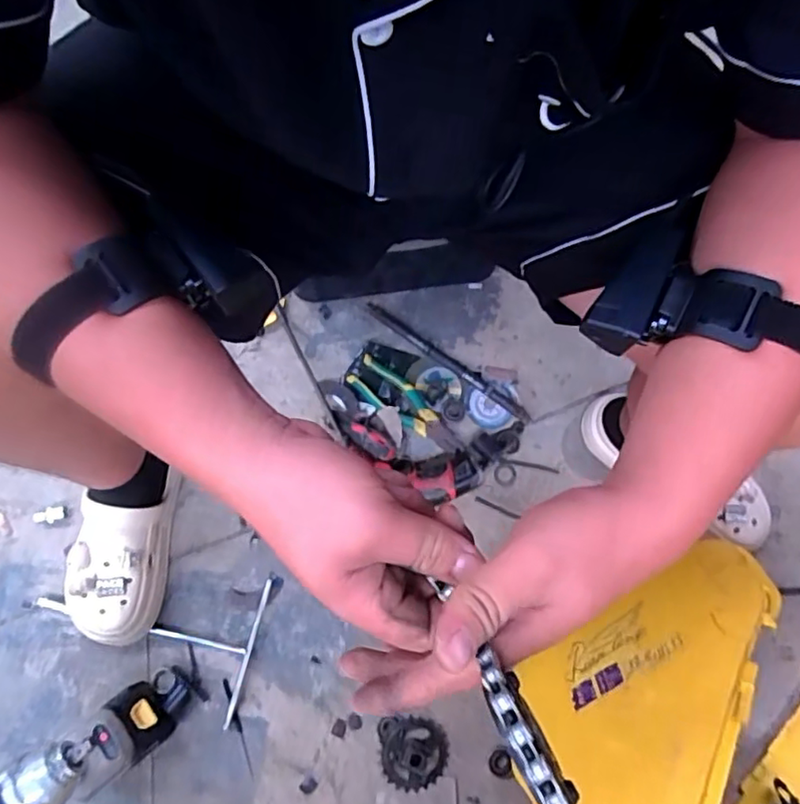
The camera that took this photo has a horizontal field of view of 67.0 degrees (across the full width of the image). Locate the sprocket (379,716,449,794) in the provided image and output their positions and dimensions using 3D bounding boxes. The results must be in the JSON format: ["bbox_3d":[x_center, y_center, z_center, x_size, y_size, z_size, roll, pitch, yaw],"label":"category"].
[{"bbox_3d":[0.017,0.447,0.766,0.086,0.021,0.082,11,74,3],"label":"sprocket"}]

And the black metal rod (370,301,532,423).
[{"bbox_3d":[0.069,-0.062,0.898,0.291,0.016,0.017,37,77,10],"label":"black metal rod"}]

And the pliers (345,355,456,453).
[{"bbox_3d":[0.012,0.003,0.876,0.181,0.025,0.057,33,76,9],"label":"pliers"}]

